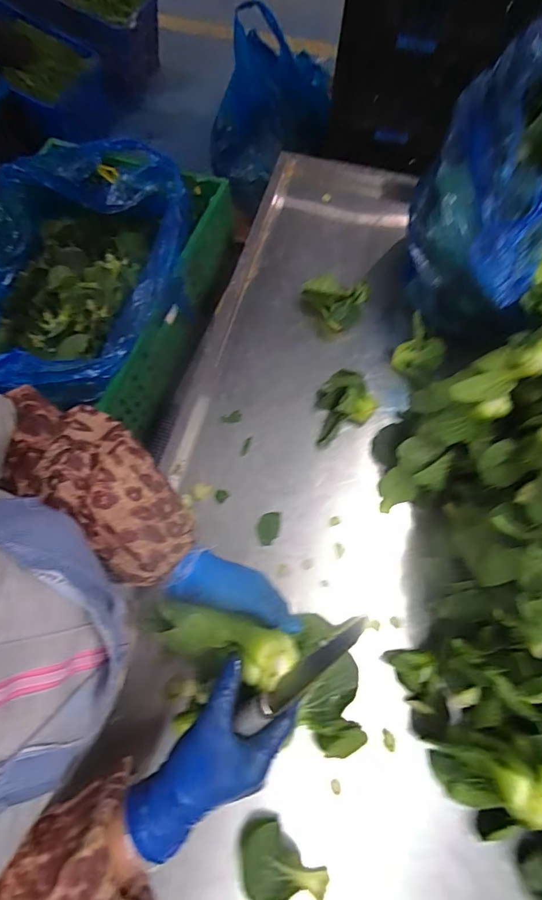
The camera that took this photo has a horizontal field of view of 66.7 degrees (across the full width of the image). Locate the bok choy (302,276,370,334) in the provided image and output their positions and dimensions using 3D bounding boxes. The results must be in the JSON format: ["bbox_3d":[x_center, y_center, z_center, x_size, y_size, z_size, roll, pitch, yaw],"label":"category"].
[{"bbox_3d":[0.101,-0.227,0.637,0.105,0.060,0.071,3,70,-1],"label":"bok choy"}]

